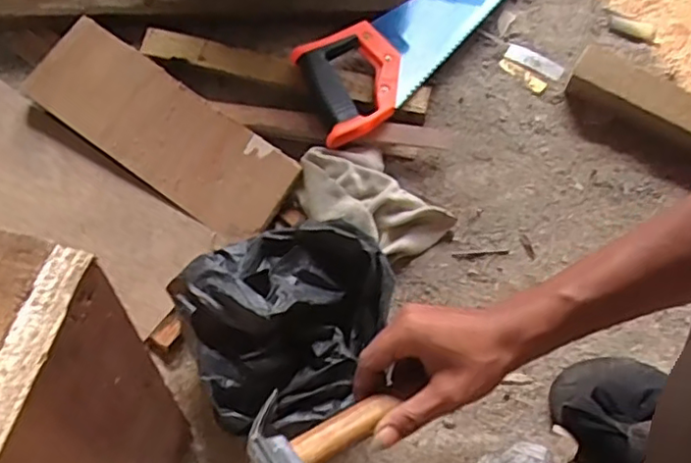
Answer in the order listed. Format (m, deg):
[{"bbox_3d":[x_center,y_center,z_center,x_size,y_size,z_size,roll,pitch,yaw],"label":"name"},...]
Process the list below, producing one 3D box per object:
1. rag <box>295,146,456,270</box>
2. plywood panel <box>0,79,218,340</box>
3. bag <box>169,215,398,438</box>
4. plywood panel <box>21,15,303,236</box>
[{"bbox_3d":[0.024,-0.030,0.628,0.148,0.036,0.095,40,71,14],"label":"rag"},{"bbox_3d":[-0.290,-0.032,0.630,0.331,0.012,0.126,34,70,12],"label":"plywood panel"},{"bbox_3d":[-0.044,0.076,0.546,0.180,0.094,0.167,-27,70,-13],"label":"bag"},{"bbox_3d":[-0.194,-0.108,0.646,0.298,0.008,0.104,36,82,9],"label":"plywood panel"}]

